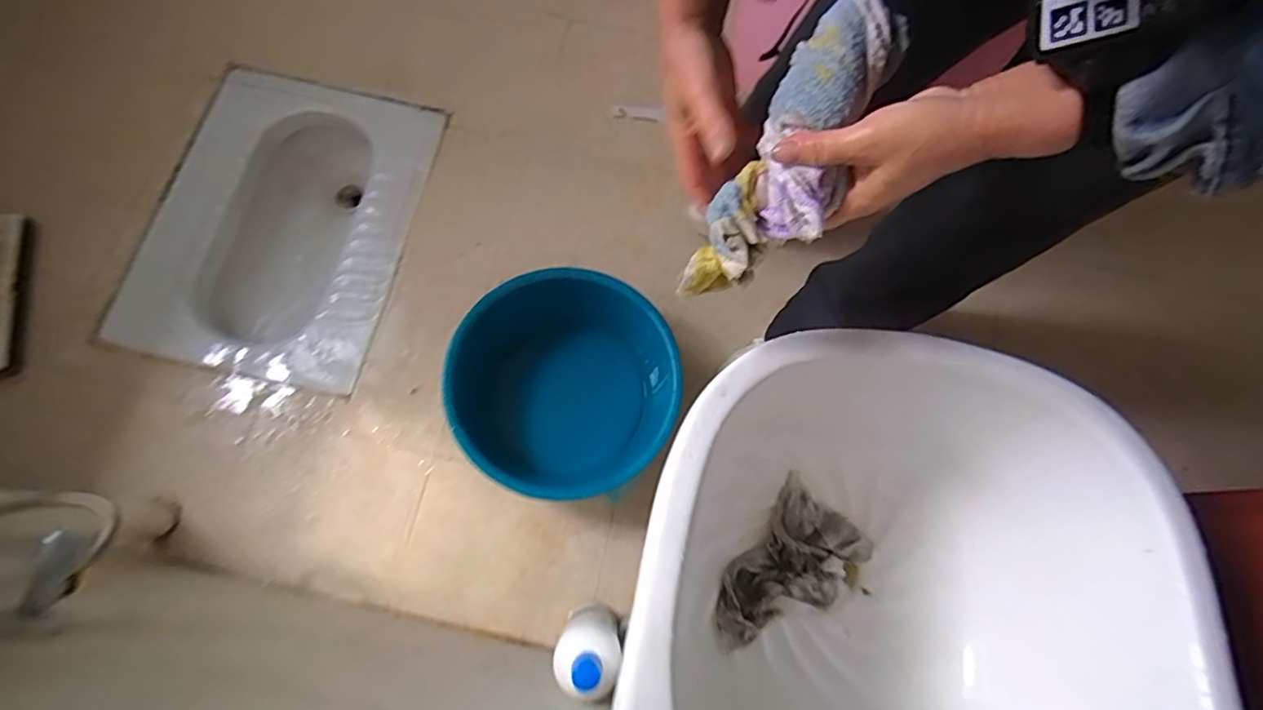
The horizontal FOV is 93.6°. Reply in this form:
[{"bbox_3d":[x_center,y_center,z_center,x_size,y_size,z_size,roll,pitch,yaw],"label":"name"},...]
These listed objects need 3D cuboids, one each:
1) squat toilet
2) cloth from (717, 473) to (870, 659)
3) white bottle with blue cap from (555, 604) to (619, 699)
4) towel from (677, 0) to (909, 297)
[{"bbox_3d":[-0.607,-0.232,1.124,0.418,0.189,0.569,13,74,2],"label":"squat toilet"},{"bbox_3d":[0.167,0.241,0.655,0.114,0.025,0.189,43,77,9],"label":"cloth"},{"bbox_3d":[-0.048,0.365,0.755,0.074,0.289,0.077,1,74,-2],"label":"white bottle with blue cap"},{"bbox_3d":[0.110,-0.134,0.388,0.069,0.040,0.223,31,92,12],"label":"towel"}]

